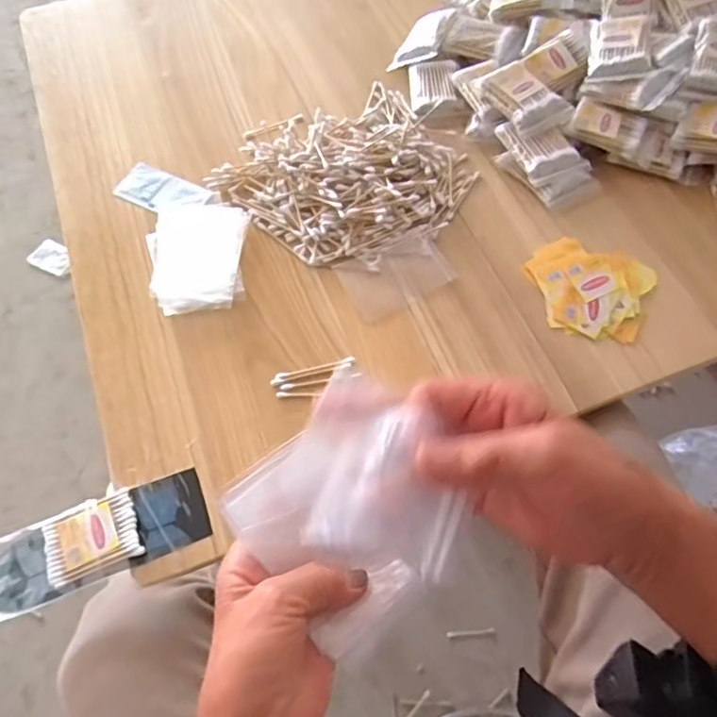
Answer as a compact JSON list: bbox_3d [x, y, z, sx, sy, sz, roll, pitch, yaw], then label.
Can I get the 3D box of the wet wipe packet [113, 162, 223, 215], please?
[{"bbox_3d":[-0.207,-0.177,0.638,0.108,0.004,0.052,25,67,13],"label":"wet wipe packet"}]

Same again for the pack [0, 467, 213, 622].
[{"bbox_3d":[-0.211,0.147,0.475,0.179,0.016,0.063,-21,65,-9],"label":"pack"}]

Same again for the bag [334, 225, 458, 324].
[{"bbox_3d":[0.037,-0.084,0.581,0.102,0.007,0.069,-26,66,-11],"label":"bag"}]

